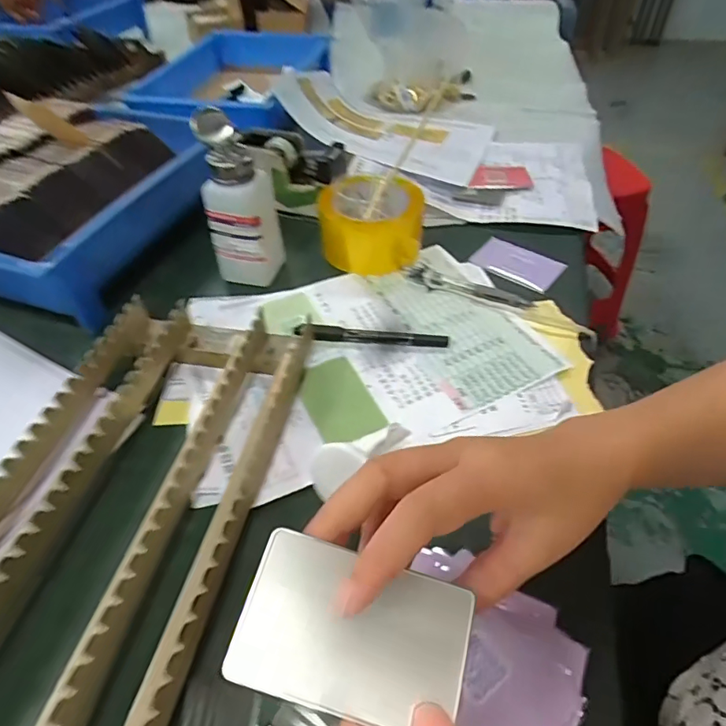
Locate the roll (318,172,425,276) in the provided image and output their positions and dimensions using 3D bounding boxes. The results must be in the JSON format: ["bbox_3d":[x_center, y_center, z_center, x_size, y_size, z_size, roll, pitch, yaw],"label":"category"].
[{"bbox_3d":[0.010,-0.152,0.523,0.102,0.067,0.102,-1,47,1],"label":"roll"}]

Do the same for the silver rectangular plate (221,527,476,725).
[{"bbox_3d":[-0.003,0.102,0.186,0.085,0.004,0.053,17,62,3],"label":"silver rectangular plate"}]

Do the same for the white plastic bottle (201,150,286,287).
[{"bbox_3d":[-0.113,-0.136,0.468,0.059,0.119,0.048,5,47,7],"label":"white plastic bottle"}]

